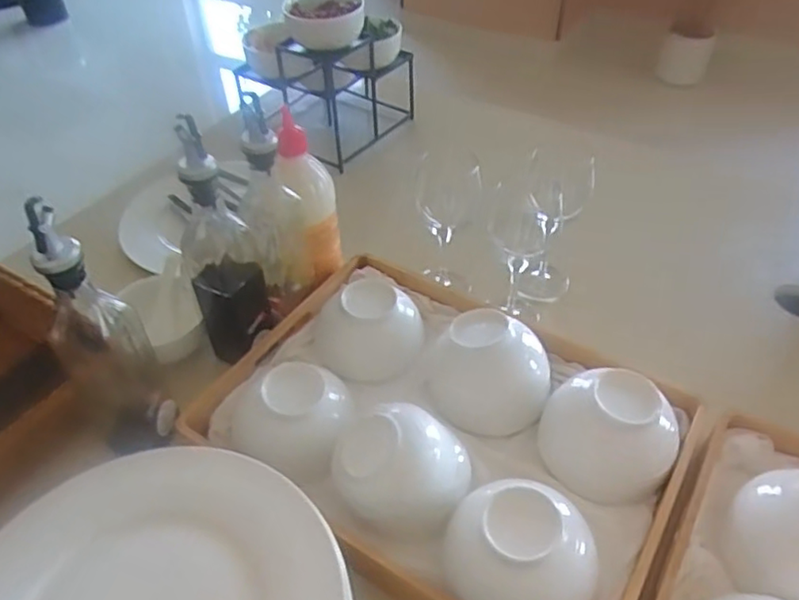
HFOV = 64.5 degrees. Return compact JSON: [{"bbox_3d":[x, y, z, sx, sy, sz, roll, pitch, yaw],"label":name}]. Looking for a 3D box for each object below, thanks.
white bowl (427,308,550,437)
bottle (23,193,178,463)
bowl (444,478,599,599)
[{"bbox_3d":[0.088,0.068,0.610,0.106,0.076,0.100,0,45,0],"label":"white bowl"},{"bbox_3d":[-0.244,0.033,0.515,0.060,0.229,0.052,-11,45,-10],"label":"bottle"},{"bbox_3d":[0.092,0.186,0.475,0.110,0.067,0.100,0,45,0],"label":"bowl"}]

